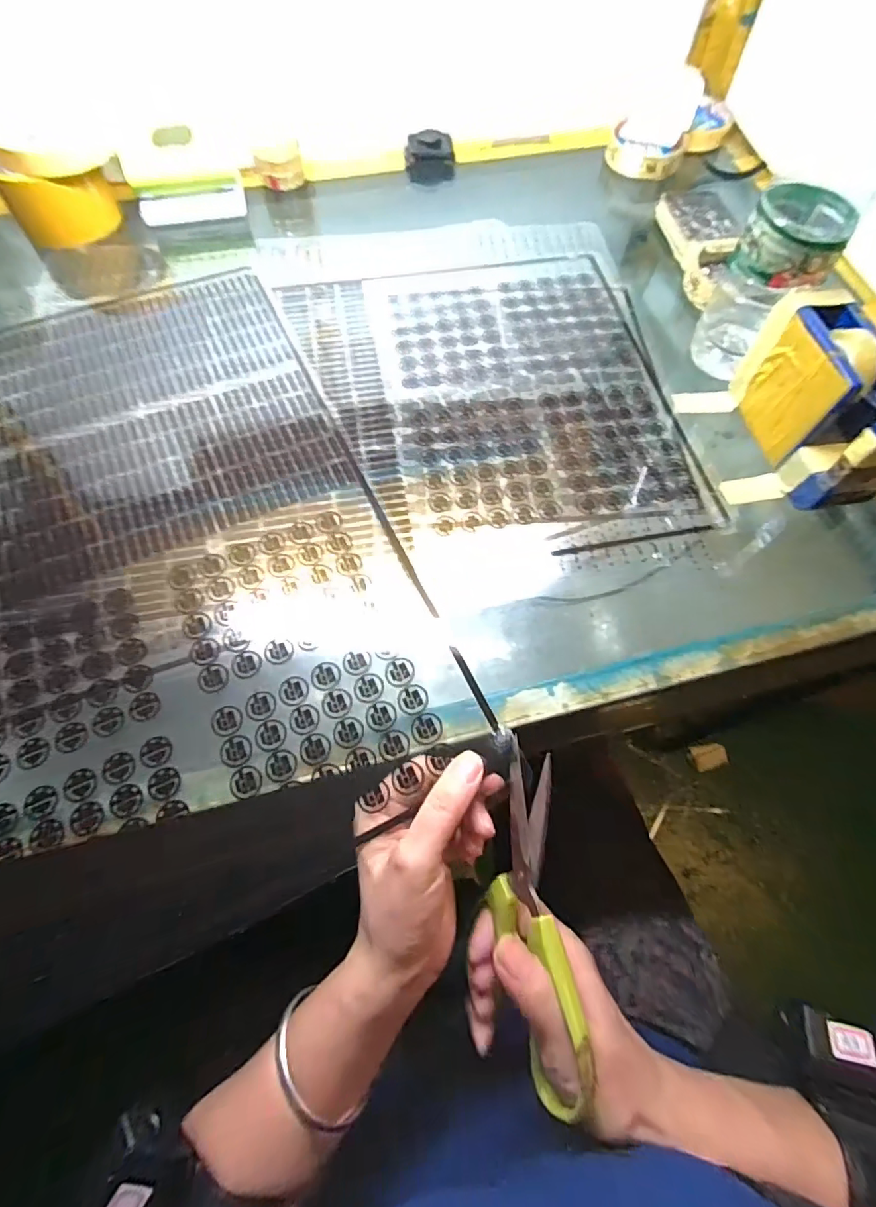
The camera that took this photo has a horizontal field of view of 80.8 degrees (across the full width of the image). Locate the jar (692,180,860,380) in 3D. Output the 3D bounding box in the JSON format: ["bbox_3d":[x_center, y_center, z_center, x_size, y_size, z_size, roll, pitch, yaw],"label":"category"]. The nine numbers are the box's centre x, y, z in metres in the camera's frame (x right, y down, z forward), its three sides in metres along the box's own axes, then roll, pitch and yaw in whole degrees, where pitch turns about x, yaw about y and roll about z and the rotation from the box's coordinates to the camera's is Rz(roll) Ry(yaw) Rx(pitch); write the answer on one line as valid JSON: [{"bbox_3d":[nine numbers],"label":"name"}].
[{"bbox_3d":[0.247,-0.235,0.387,0.064,0.115,0.061,1,65,-1],"label":"jar"}]

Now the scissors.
[{"bbox_3d":[0.045,0.156,0.259,0.031,0.060,0.161,-3,79,-3],"label":"scissors"}]

